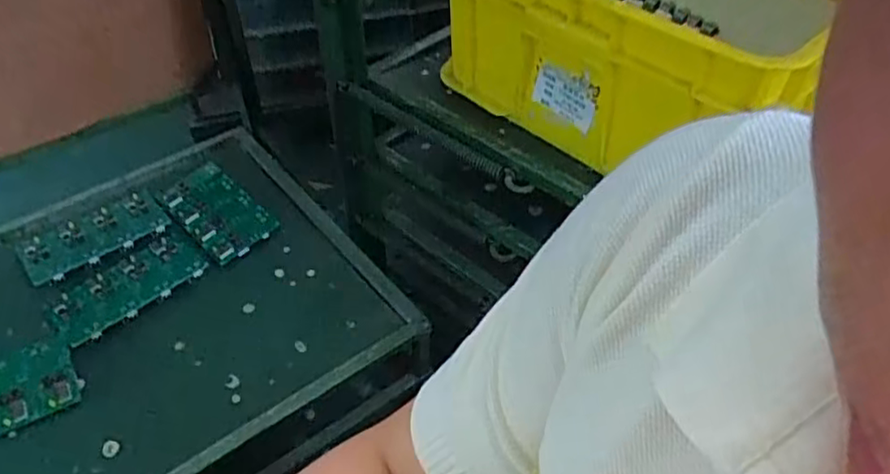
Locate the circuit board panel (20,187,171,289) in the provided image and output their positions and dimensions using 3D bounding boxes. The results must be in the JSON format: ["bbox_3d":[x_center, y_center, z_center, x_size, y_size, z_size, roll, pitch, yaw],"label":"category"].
[{"bbox_3d":[-0.528,-0.004,0.978,0.197,0.013,0.107,-30,55,-25],"label":"circuit board panel"}]

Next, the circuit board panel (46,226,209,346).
[{"bbox_3d":[-0.448,0.066,0.918,0.108,0.006,0.199,36,56,27],"label":"circuit board panel"}]

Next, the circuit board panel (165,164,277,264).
[{"bbox_3d":[-0.351,-0.041,1.014,0.105,0.016,0.194,-36,58,-29],"label":"circuit board panel"}]

